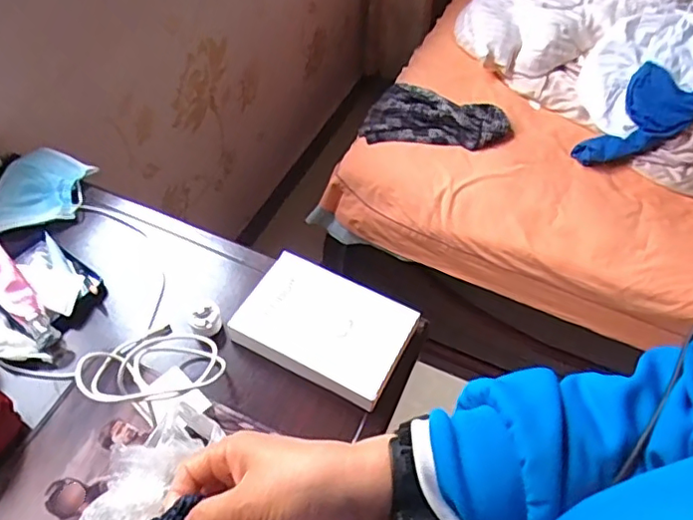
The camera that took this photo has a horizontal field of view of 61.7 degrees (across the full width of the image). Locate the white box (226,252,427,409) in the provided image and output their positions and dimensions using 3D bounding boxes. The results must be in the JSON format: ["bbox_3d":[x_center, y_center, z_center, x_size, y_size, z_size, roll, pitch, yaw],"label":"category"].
[{"bbox_3d":[-0.023,0.070,0.608,0.167,0.035,0.112,24,55,14],"label":"white box"}]

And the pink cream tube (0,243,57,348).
[{"bbox_3d":[-0.352,0.029,0.611,0.157,0.022,0.036,38,60,23],"label":"pink cream tube"}]

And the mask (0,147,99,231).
[{"bbox_3d":[-0.379,-0.081,0.720,0.102,0.035,0.124,6,53,1],"label":"mask"}]

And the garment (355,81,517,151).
[{"bbox_3d":[0.191,-0.302,1.225,0.302,0.049,0.195,11,53,5],"label":"garment"}]

